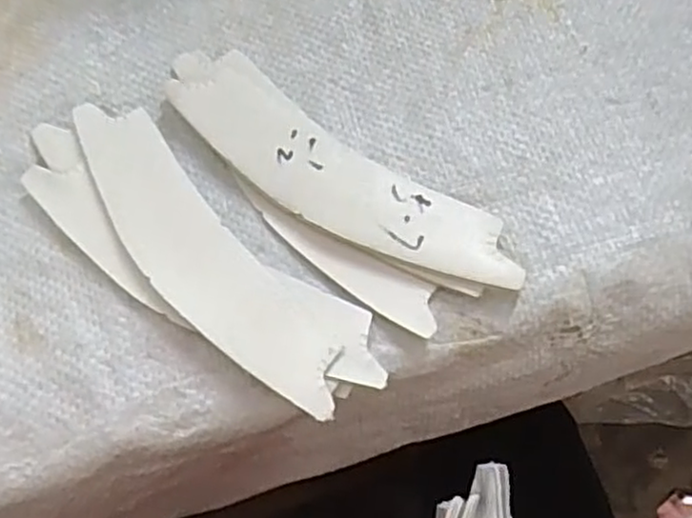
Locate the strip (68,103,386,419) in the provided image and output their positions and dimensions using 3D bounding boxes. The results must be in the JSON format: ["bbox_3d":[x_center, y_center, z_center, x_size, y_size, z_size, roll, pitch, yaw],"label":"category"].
[{"bbox_3d":[-0.052,-0.003,0.269,0.154,0.005,0.042,40,68,16],"label":"strip"}]

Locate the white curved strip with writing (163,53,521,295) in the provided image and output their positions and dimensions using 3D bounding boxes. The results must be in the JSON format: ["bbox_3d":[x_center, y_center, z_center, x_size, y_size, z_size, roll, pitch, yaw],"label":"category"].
[{"bbox_3d":[-0.004,-0.032,0.280,0.152,0.004,0.041,35,71,16],"label":"white curved strip with writing"}]

